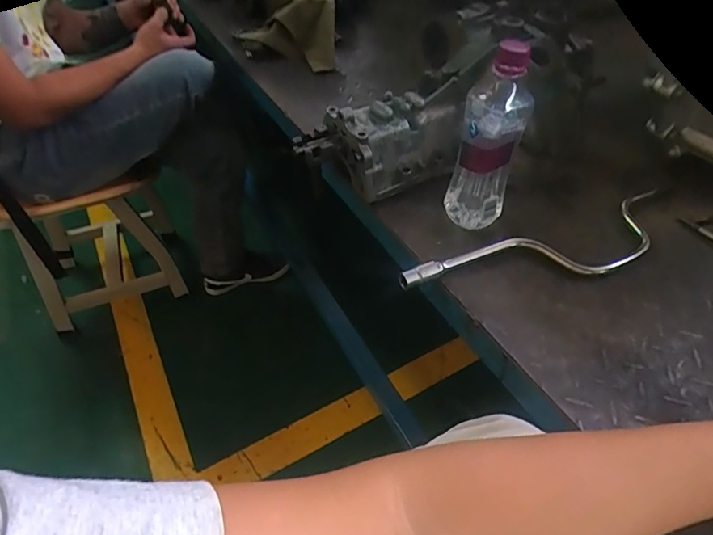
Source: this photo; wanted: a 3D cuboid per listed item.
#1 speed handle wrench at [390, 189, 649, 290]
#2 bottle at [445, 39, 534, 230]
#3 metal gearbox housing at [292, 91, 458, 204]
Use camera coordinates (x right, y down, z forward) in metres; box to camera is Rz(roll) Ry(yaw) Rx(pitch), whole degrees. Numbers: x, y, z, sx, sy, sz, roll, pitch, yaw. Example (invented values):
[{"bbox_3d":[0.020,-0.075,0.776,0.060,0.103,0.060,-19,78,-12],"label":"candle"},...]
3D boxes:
[{"bbox_3d":[0.221,-0.017,0.518,0.352,0.021,0.079,-18,48,-16],"label":"speed handle wrench"},{"bbox_3d":[0.139,-0.129,0.501,0.066,0.198,0.055,14,47,13],"label":"bottle"},{"bbox_3d":[0.028,-0.148,0.589,0.200,0.096,0.094,-15,47,-14],"label":"metal gearbox housing"}]

